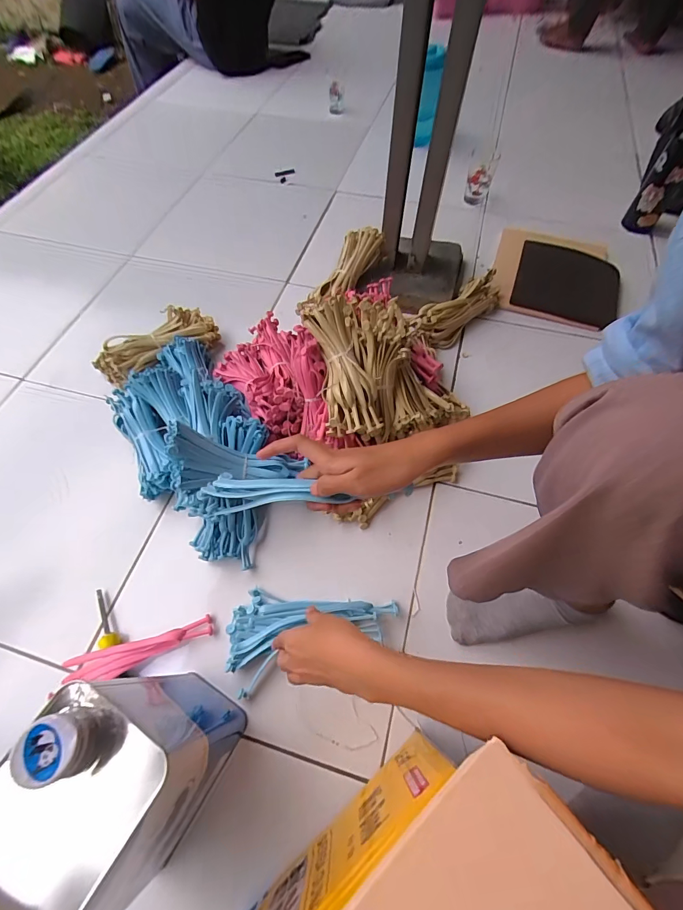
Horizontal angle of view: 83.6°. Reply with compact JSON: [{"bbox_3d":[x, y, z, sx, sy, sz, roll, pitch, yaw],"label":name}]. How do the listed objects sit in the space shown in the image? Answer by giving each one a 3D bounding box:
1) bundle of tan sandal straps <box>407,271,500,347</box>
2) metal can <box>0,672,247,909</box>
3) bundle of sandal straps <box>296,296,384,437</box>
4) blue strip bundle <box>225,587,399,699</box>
[{"bbox_3d":[0.230,-0.283,0.760,0.221,0.058,0.073,-35,66,-17],"label":"bundle of tan sandal straps"},{"bbox_3d":[-0.197,0.301,0.336,0.109,0.267,0.168,28,65,15],"label":"metal can"},{"bbox_3d":[0.005,-0.127,0.539,0.093,0.051,0.200,-10,84,-5],"label":"bundle of sandal straps"},{"bbox_3d":[-0.038,0.226,0.501,0.223,0.029,0.116,-8,61,-4],"label":"blue strip bundle"}]

